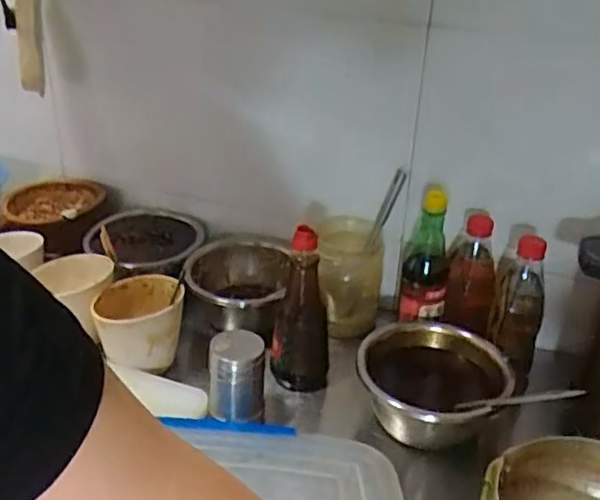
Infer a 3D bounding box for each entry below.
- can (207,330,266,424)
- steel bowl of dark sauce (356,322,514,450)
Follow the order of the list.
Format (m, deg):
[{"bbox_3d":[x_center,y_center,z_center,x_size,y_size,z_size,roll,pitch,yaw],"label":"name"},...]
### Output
[{"bbox_3d":[-0.071,0.147,0.757,0.061,0.102,0.064,2,29,-1],"label":"can"},{"bbox_3d":[0.152,0.166,0.778,0.165,0.090,0.166,2,29,-1],"label":"steel bowl of dark sauce"}]

